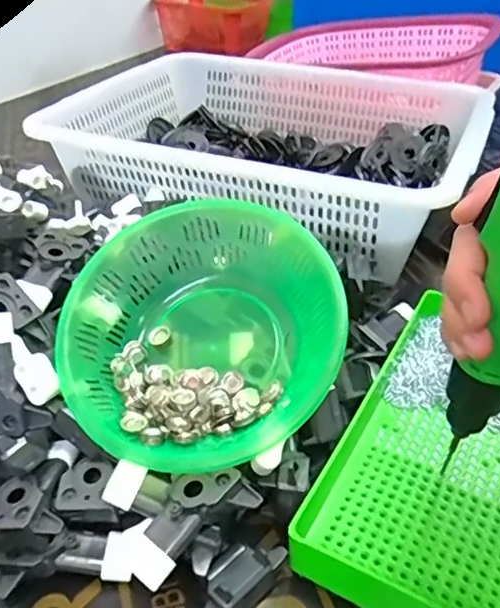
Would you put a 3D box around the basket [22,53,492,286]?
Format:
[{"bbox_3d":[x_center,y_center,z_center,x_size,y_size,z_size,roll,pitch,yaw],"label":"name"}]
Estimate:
[{"bbox_3d":[0.022,-0.168,0.603,0.385,0.107,0.295,15,40,17],"label":"basket"}]

